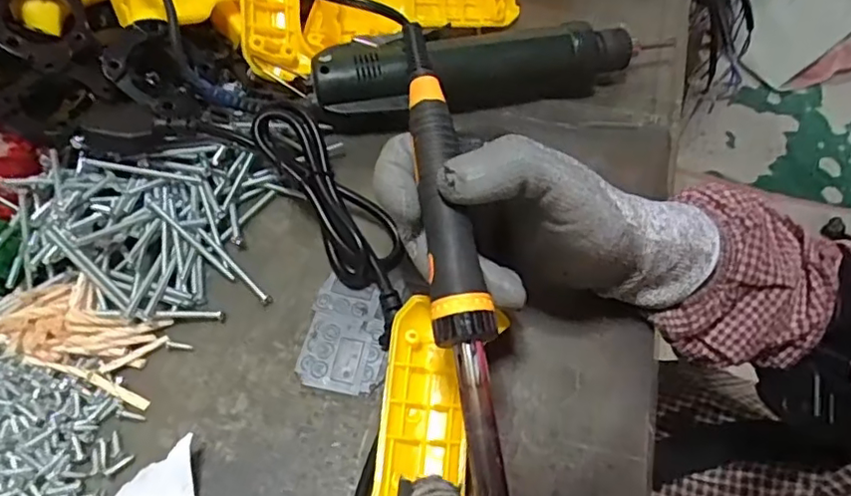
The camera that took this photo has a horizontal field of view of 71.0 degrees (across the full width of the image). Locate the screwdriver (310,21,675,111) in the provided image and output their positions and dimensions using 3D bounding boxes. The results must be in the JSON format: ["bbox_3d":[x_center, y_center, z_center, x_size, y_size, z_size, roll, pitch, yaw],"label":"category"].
[{"bbox_3d":[0.040,-0.119,0.398,0.225,0.040,0.046,-10,58,-8],"label":"screwdriver"}]

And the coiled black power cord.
[{"bbox_3d":[-0.046,-0.019,0.330,0.039,0.025,0.147,-28,77,-18],"label":"coiled black power cord"}]

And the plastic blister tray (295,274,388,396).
[{"bbox_3d":[-0.040,0.045,0.312,0.043,0.006,0.060,8,57,4],"label":"plastic blister tray"}]

